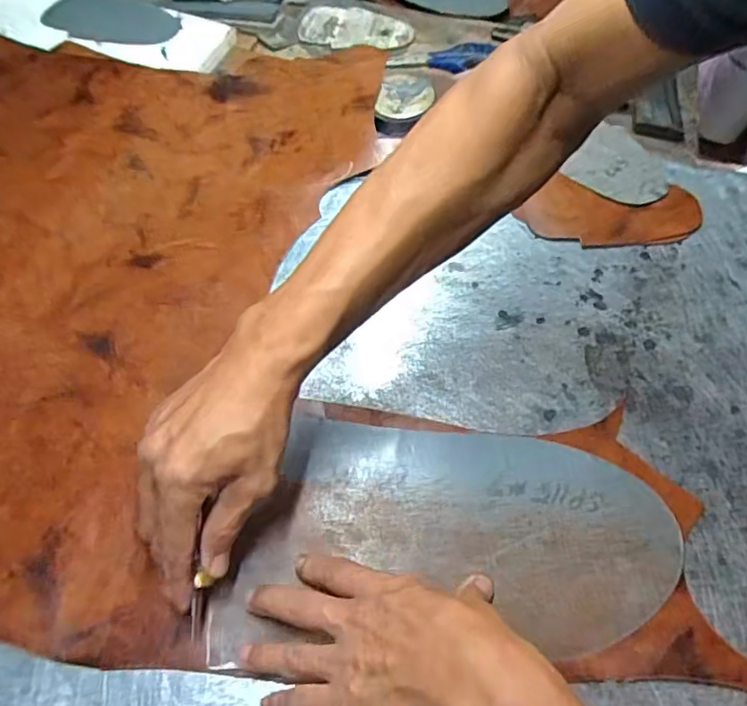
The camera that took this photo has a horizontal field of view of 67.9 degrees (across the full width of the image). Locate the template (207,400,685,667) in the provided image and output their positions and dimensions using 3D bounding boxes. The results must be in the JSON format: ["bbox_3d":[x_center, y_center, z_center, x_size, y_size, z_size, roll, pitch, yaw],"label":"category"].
[{"bbox_3d":[0.051,0.118,0.371,0.286,0.008,0.150,2,56,2],"label":"template"}]

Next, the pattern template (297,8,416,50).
[{"bbox_3d":[-0.025,-0.451,0.766,0.152,0.010,0.083,8,66,5],"label":"pattern template"}]

